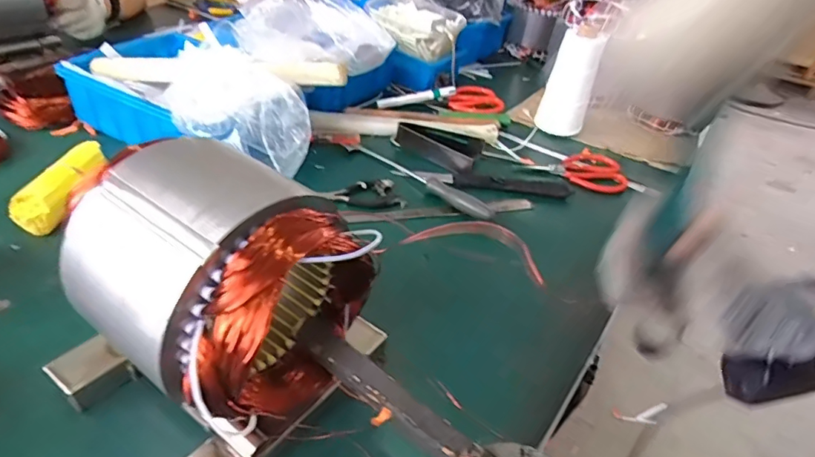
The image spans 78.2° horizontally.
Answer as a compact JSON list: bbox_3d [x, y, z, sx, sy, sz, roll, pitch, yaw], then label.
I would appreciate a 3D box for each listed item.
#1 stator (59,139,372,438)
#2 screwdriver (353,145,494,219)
[{"bbox_3d":[-0.128,0.035,0.343,0.166,0.136,0.131,23,39,21],"label":"stator"},{"bbox_3d":[0.021,-0.072,0.679,0.236,0.020,0.028,34,44,32],"label":"screwdriver"}]

